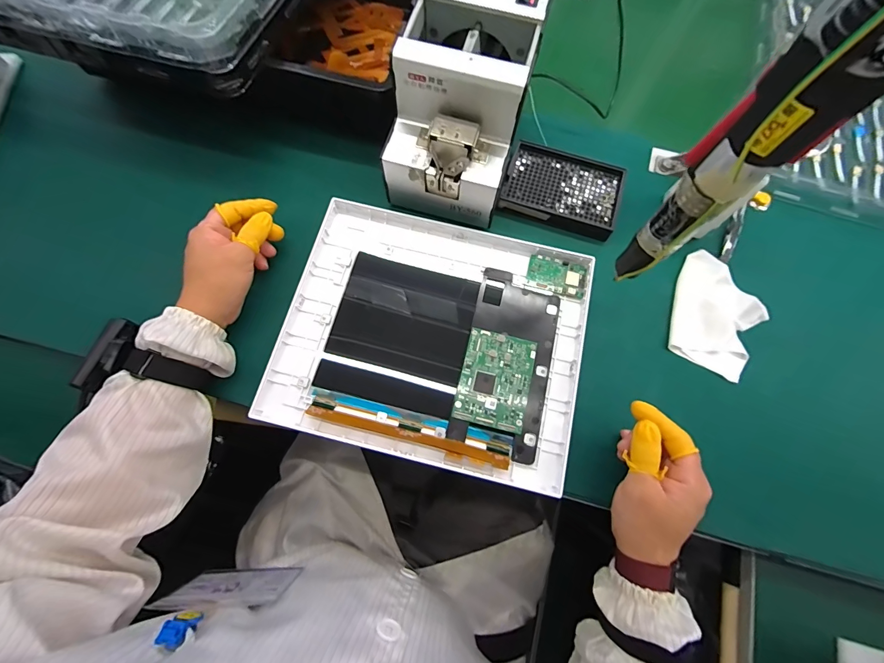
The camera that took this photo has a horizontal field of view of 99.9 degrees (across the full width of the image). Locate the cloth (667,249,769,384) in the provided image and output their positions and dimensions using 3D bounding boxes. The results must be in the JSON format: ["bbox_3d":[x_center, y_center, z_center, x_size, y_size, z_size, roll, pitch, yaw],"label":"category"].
[{"bbox_3d":[0.311,-0.020,0.424,0.096,0.019,0.129,28,73,7],"label":"cloth"}]

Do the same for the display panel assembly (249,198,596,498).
[{"bbox_3d":[-0.007,0.003,0.398,0.308,0.020,0.254,14,74,3],"label":"display panel assembly"}]

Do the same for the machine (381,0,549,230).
[{"bbox_3d":[0.019,-0.236,0.400,0.124,0.143,0.180,12,72,2],"label":"machine"}]

